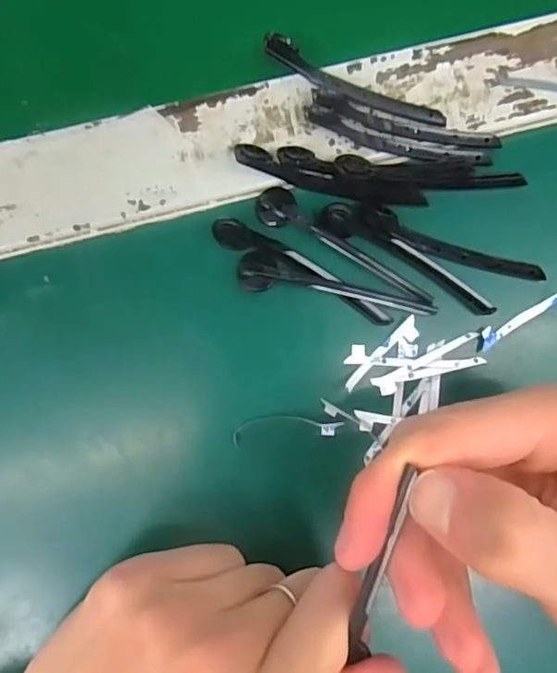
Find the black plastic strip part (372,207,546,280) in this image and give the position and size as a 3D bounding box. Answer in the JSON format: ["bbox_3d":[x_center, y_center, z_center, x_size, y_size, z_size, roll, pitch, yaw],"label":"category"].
[{"bbox_3d":[0.068,-0.033,0.210,0.069,0.004,0.010,20,88,-2],"label":"black plastic strip part"}]

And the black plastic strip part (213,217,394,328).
[{"bbox_3d":[0.010,-0.024,0.203,0.072,0.008,0.009,27,87,-2],"label":"black plastic strip part"}]

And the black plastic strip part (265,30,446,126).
[{"bbox_3d":[0.028,-0.093,0.208,0.072,0.006,0.012,23,87,-2],"label":"black plastic strip part"}]

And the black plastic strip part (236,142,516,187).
[{"bbox_3d":[0.020,-0.058,0.205,0.071,0.008,0.011,14,88,-2],"label":"black plastic strip part"}]

